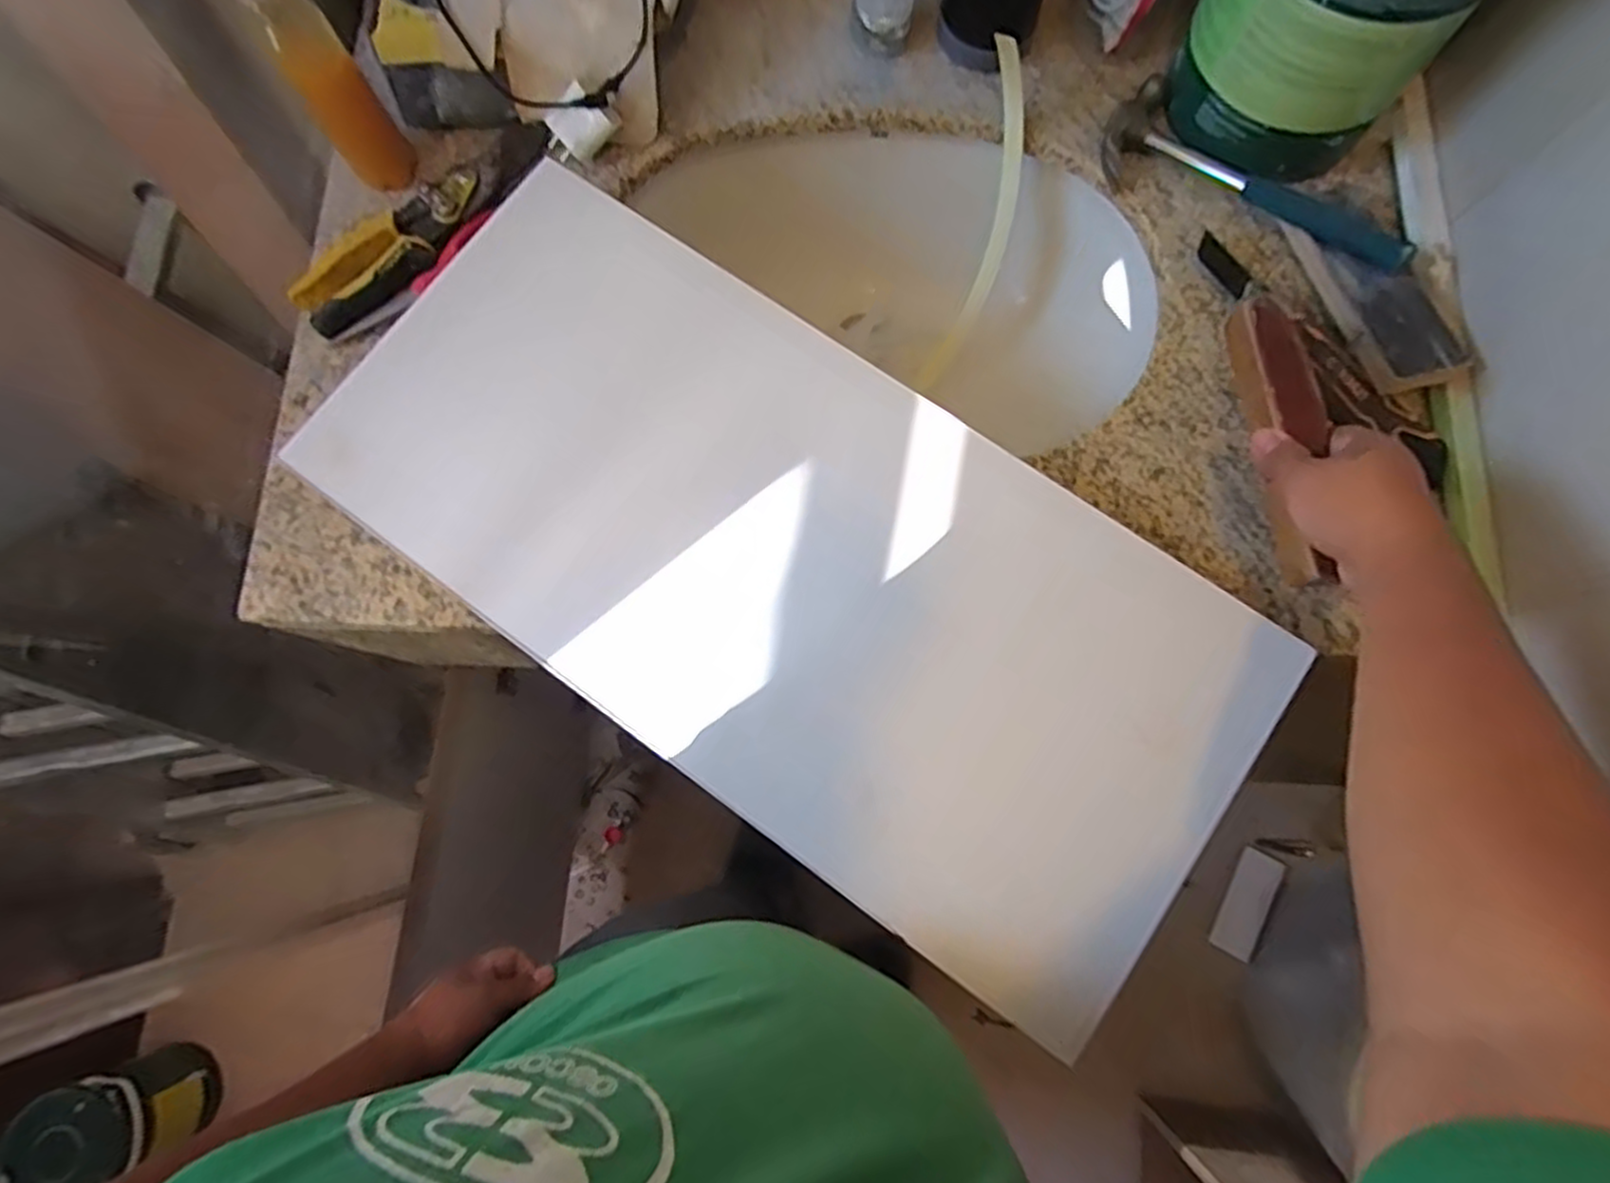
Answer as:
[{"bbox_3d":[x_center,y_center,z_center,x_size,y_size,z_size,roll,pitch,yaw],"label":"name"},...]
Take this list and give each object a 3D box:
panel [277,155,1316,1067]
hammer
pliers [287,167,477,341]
[{"bbox_3d":[-0.019,-0.024,0.506,0.637,0.019,0.296,35,82,8],"label":"panel"},{"bbox_3d":[0.355,-0.329,0.583,0.239,0.038,0.082,28,79,7],"label":"hammer"},{"bbox_3d":[-0.328,-0.274,0.583,0.058,0.021,0.167,43,82,10],"label":"pliers"}]

